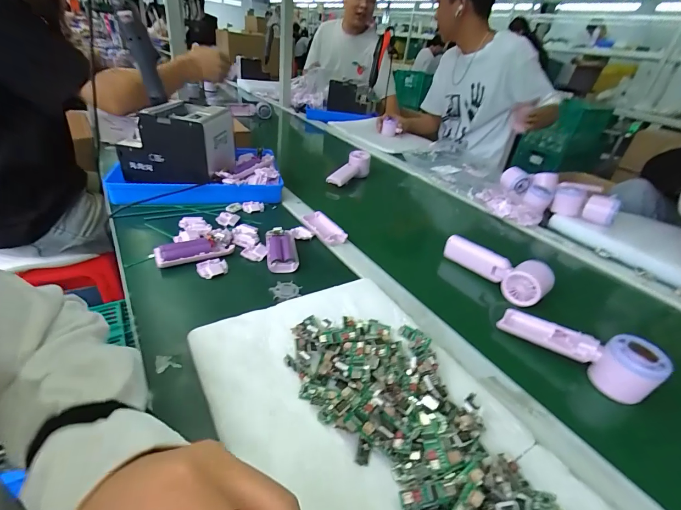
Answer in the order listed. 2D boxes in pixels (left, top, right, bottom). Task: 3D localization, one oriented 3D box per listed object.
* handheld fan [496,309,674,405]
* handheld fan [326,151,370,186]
[{"bbox_3d":[0.286,0.114,0.415,0.047,0.058,0.165,-22,30,-36],"label":"handheld fan"},{"bbox_3d":[0.023,-0.213,0.845,0.060,0.058,0.162,18,34,18],"label":"handheld fan"}]

